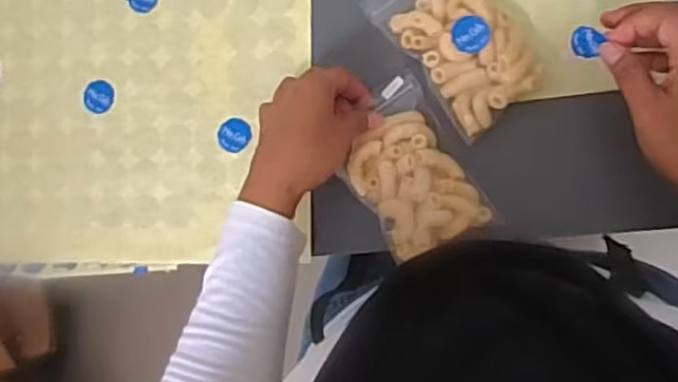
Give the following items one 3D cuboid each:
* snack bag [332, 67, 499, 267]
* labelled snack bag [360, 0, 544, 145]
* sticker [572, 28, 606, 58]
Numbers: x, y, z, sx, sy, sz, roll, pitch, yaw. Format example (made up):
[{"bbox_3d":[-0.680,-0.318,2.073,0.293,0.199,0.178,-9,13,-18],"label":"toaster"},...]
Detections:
[{"bbox_3d":[0.054,-0.014,0.537,0.084,0.023,0.132,-32,83,7],"label":"snack bag"},{"bbox_3d":[0.096,-0.124,0.538,0.094,0.031,0.140,-37,82,6],"label":"labelled snack bag"},{"bbox_3d":[0.170,-0.102,0.476,0.020,0.004,0.020,6,105,24],"label":"sticker"}]

